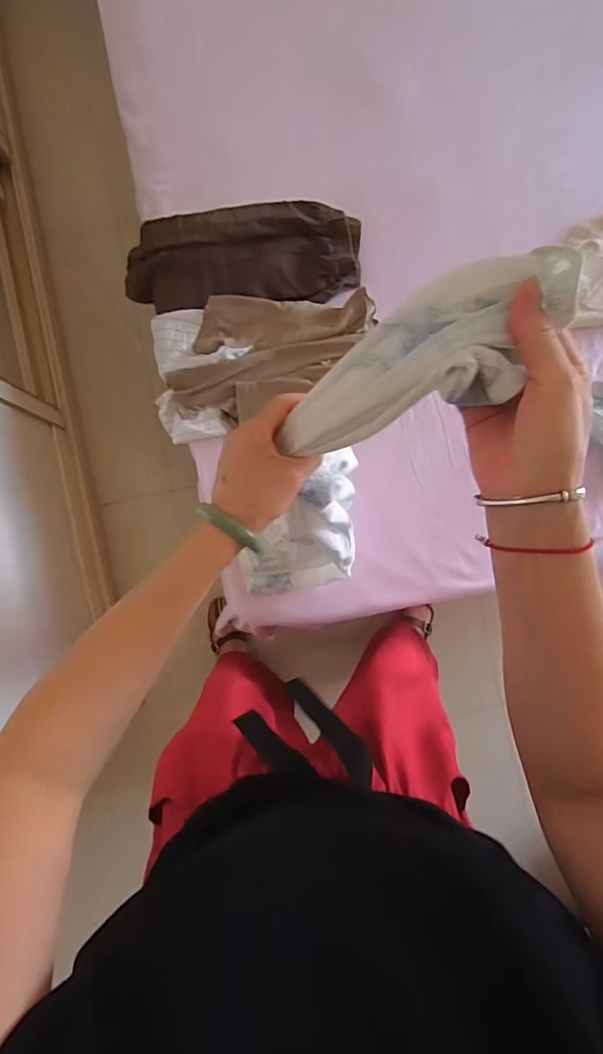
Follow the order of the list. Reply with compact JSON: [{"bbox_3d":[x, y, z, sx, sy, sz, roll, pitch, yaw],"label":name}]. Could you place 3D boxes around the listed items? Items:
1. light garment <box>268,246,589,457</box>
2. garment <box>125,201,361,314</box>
[{"bbox_3d":[0.069,-0.106,0.305,0.205,0.044,0.084,-24,89,33],"label":"light garment"},{"bbox_3d":[-0.117,-0.502,0.869,0.449,0.076,0.179,-3,88,0],"label":"garment"}]

